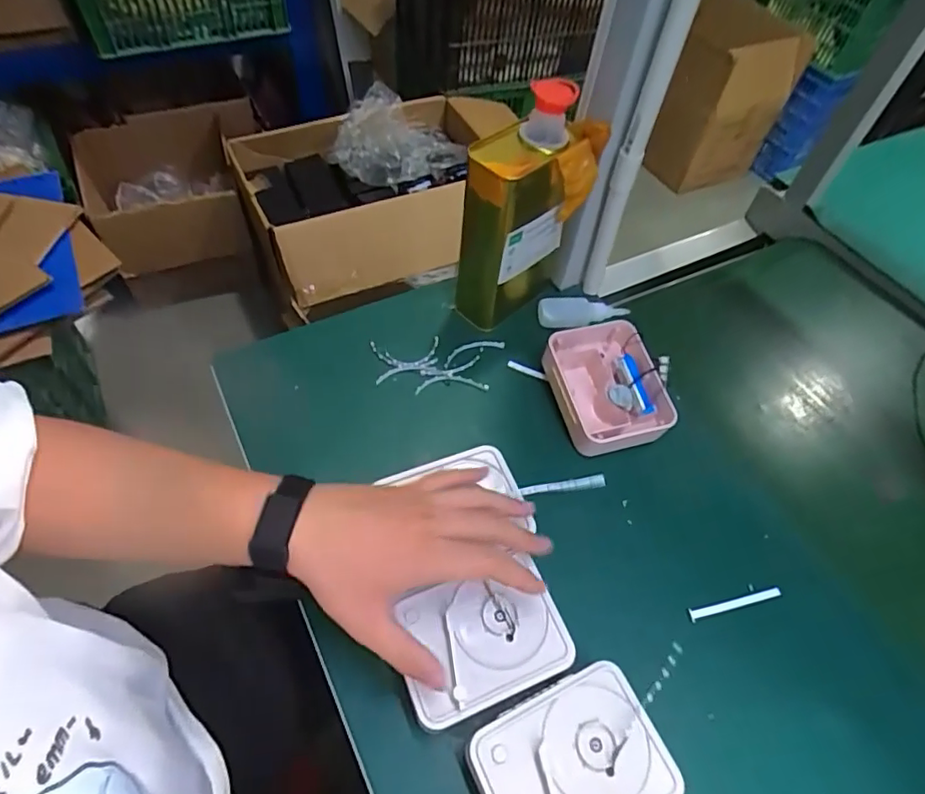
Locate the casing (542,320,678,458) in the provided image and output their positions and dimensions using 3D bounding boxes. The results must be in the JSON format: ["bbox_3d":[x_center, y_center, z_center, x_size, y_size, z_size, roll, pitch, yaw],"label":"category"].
[{"bbox_3d":[0.148,-0.008,0.583,0.106,0.058,0.129,-6,56,-10],"label":"casing"}]

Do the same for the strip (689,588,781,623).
[{"bbox_3d":[0.240,0.181,0.488,0.089,0.004,0.008,-9,56,-12],"label":"strip"}]

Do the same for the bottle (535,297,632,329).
[{"bbox_3d":[0.144,-0.098,0.659,0.108,0.026,0.030,3,55,-3],"label":"bottle"}]

